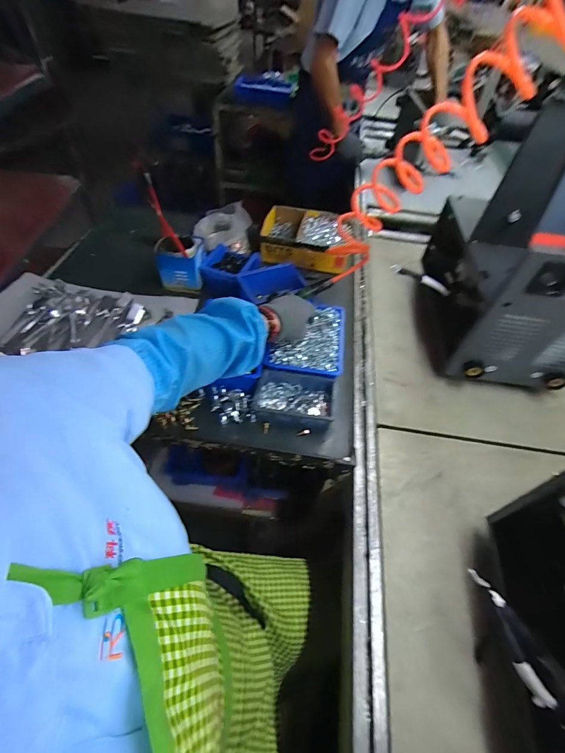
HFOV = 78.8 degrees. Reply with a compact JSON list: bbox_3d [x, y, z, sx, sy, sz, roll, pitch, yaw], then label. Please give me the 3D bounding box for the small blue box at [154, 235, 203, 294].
[{"bbox_3d":[-0.243,-0.273,0.825,0.104,0.101,0.095,1,51,-4],"label":"small blue box"}]

